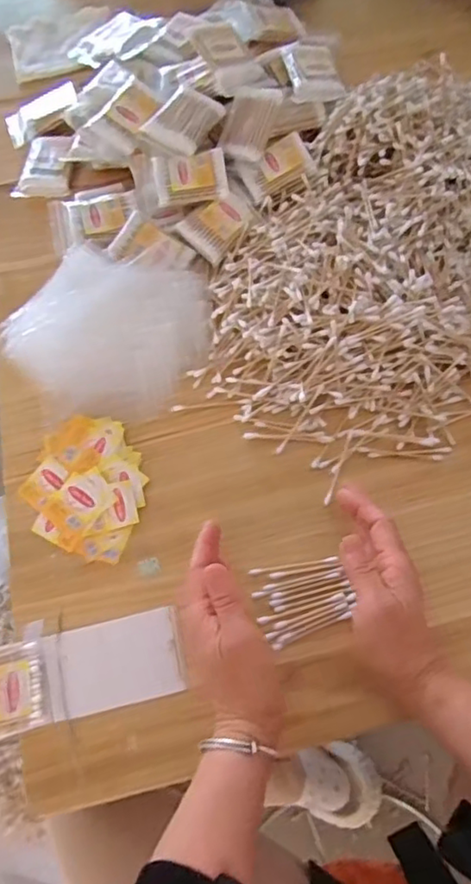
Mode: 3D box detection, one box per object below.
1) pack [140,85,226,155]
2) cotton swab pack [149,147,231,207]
[{"bbox_3d":[-0.054,-0.343,0.617,0.063,0.021,0.078,29,69,16],"label":"pack"},{"bbox_3d":[-0.047,-0.275,0.609,0.074,0.013,0.050,-9,95,0],"label":"cotton swab pack"}]

